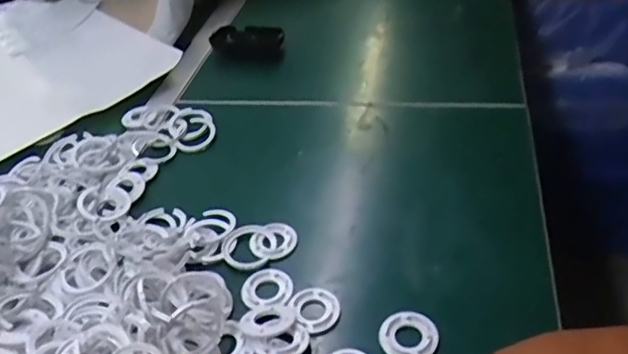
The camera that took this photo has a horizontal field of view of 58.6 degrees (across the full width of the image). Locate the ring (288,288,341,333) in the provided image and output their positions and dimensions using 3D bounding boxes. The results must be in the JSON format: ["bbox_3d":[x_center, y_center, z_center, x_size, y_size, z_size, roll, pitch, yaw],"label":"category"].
[{"bbox_3d":[0.001,0.109,0.468,0.037,0.008,0.044,-23,41,-16],"label":"ring"}]

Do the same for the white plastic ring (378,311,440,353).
[{"bbox_3d":[0.074,0.125,0.438,0.045,0.007,0.041,-10,44,10],"label":"white plastic ring"}]

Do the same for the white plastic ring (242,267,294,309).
[{"bbox_3d":[-0.041,0.096,0.490,0.044,0.007,0.041,-5,40,4],"label":"white plastic ring"}]

